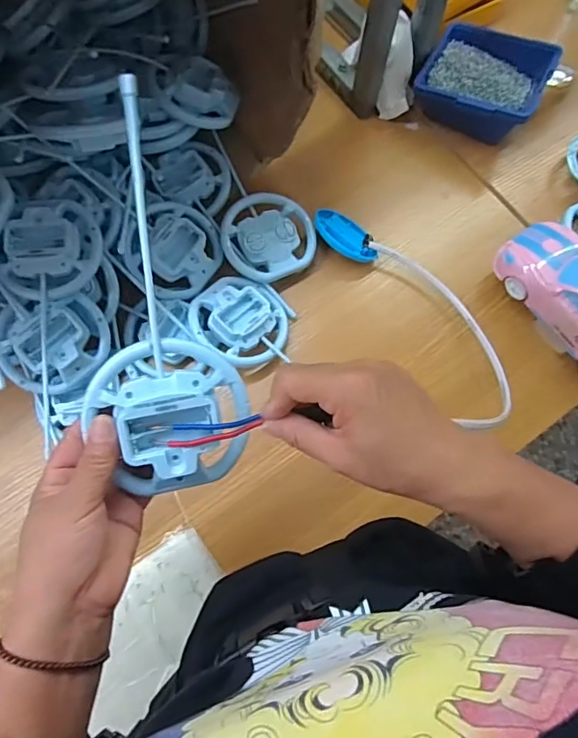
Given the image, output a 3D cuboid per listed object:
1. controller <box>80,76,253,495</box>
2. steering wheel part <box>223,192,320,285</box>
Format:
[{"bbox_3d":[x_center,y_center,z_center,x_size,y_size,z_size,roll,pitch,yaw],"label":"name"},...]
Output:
[{"bbox_3d":[-0.087,-0.040,0.313,0.097,0.029,0.240,-10,99,-5],"label":"controller"},{"bbox_3d":[-0.023,-0.146,0.569,0.100,0.032,0.093,-25,75,-9],"label":"steering wheel part"}]

